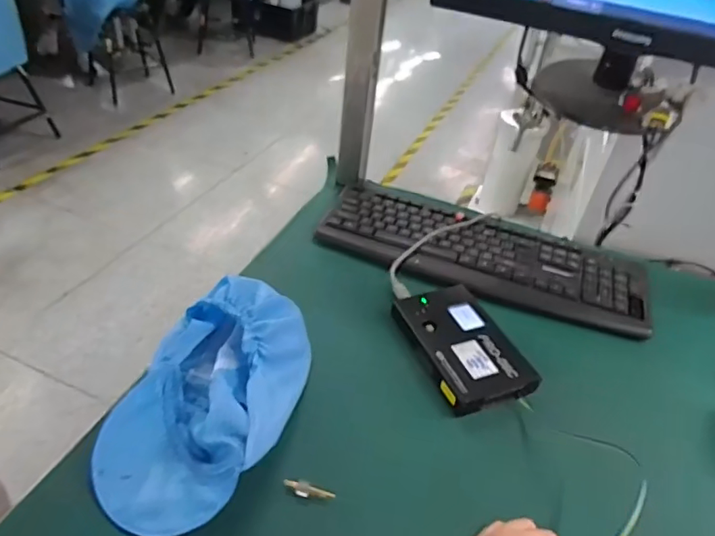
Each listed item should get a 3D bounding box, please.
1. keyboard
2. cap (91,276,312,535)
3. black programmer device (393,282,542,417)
[{"bbox_3d":[0.167,-0.023,0.716,0.432,0.018,0.178,19,40,14],"label":"keyboard"},{"bbox_3d":[-0.136,0.114,0.500,0.153,0.048,0.262,15,40,10],"label":"cap"},{"bbox_3d":[0.117,0.086,0.590,0.102,0.021,0.157,-12,43,-22],"label":"black programmer device"}]

